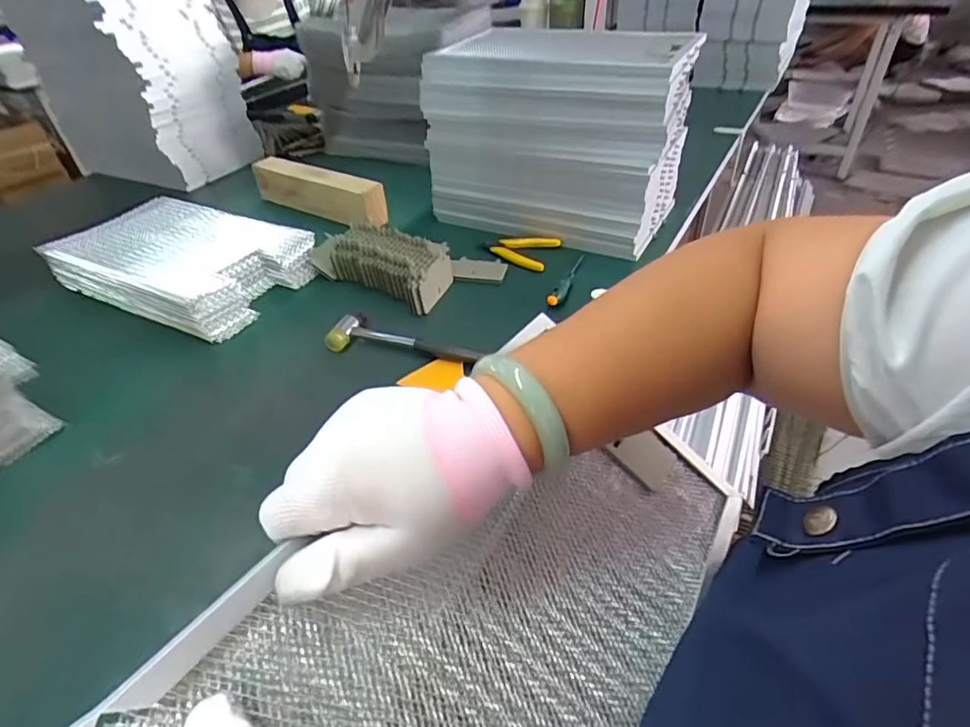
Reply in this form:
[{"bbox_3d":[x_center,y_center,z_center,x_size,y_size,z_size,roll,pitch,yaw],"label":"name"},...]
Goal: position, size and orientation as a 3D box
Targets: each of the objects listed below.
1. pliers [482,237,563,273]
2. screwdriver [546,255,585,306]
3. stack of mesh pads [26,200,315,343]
[{"bbox_3d":[0.047,-0.156,0.742,0.103,0.017,0.058,6,41,13],"label":"pliers"},{"bbox_3d":[0.112,-0.117,0.698,0.015,0.013,0.119,16,44,22],"label":"screwdriver"},{"bbox_3d":[-0.432,-0.154,0.766,0.354,0.052,0.203,17,44,24],"label":"stack of mesh pads"}]

